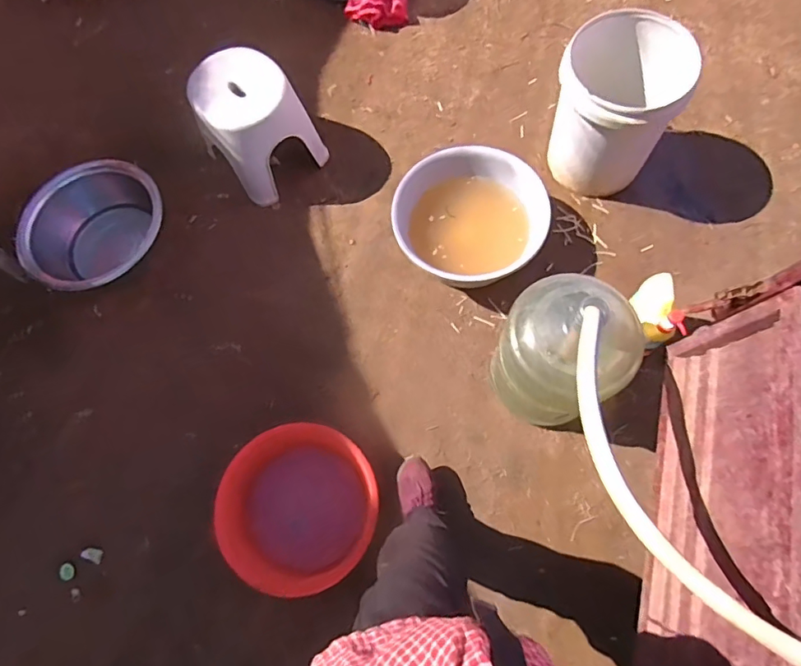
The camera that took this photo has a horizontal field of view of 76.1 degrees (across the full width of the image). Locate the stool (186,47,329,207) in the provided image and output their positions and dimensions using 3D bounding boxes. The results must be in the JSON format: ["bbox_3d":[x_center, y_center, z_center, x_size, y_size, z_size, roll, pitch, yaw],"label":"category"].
[{"bbox_3d":[-0.455,-0.635,1.556,0.295,0.256,0.348,-42,72,-12],"label":"stool"}]

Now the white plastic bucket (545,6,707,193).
[{"bbox_3d":[0.590,-0.617,1.424,0.302,0.379,0.359,29,74,14],"label":"white plastic bucket"}]

